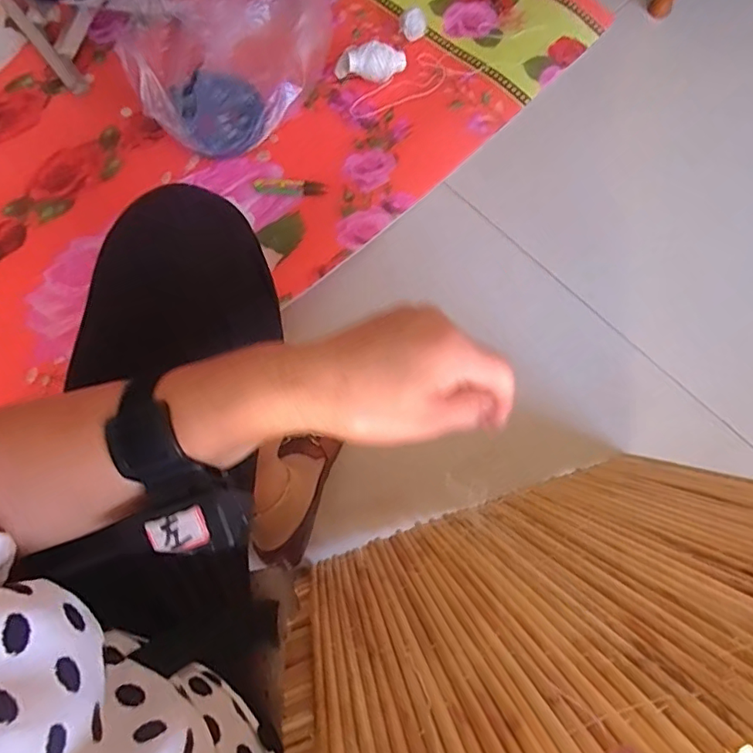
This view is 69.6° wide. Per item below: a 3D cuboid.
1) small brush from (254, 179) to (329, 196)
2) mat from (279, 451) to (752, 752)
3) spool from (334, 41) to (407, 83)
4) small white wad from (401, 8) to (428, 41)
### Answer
[{"bbox_3d":[-0.143,-0.317,0.906,0.123,0.007,0.027,3,72,2],"label":"small brush"},{"bbox_3d":[0.151,0.175,0.476,0.476,0.478,0.013,-17,92,-8],"label":"mat"},{"bbox_3d":[-0.012,-0.550,0.953,0.125,0.058,0.048,4,72,2],"label":"spool"},{"bbox_3d":[0.068,-0.637,0.980,0.046,0.038,0.044,3,72,1],"label":"small white wad"}]

